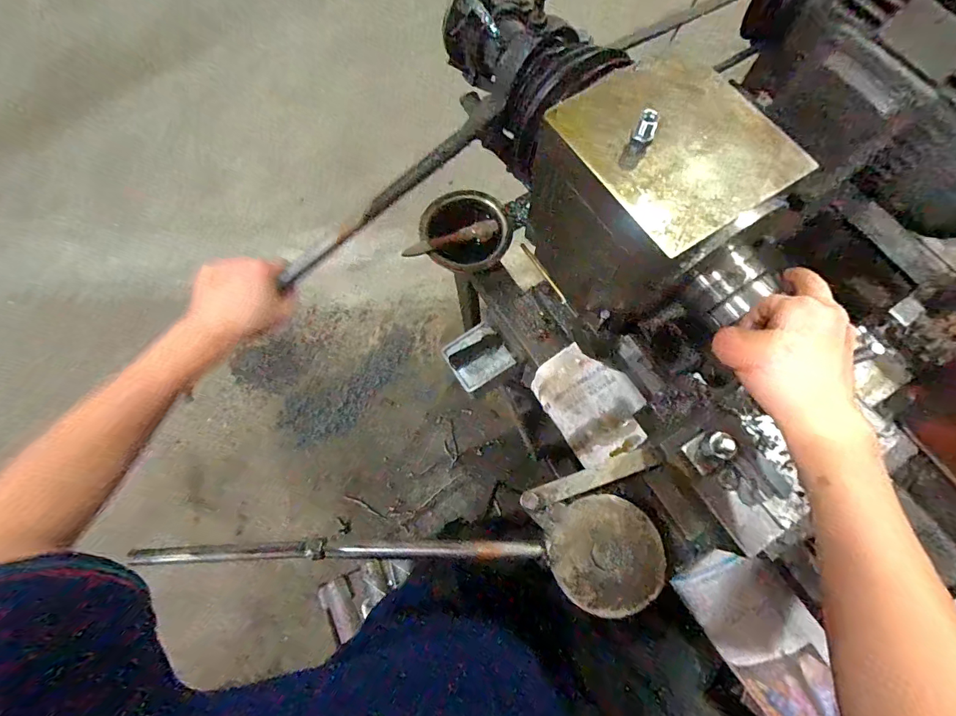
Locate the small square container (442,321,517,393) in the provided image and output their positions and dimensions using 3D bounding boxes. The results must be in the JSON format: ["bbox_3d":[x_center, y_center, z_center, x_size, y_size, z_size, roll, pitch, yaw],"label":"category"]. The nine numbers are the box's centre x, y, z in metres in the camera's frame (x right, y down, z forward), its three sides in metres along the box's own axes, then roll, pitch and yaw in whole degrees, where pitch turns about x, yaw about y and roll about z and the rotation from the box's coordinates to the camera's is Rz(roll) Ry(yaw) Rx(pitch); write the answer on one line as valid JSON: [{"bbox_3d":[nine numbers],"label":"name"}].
[{"bbox_3d":[-0.002,-0.005,0.658,0.092,0.033,0.081,-32,75,-8],"label":"small square container"}]

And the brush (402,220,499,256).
[{"bbox_3d":[-0.038,-0.173,0.613,0.144,0.025,0.023,-22,74,-5],"label":"brush"}]

